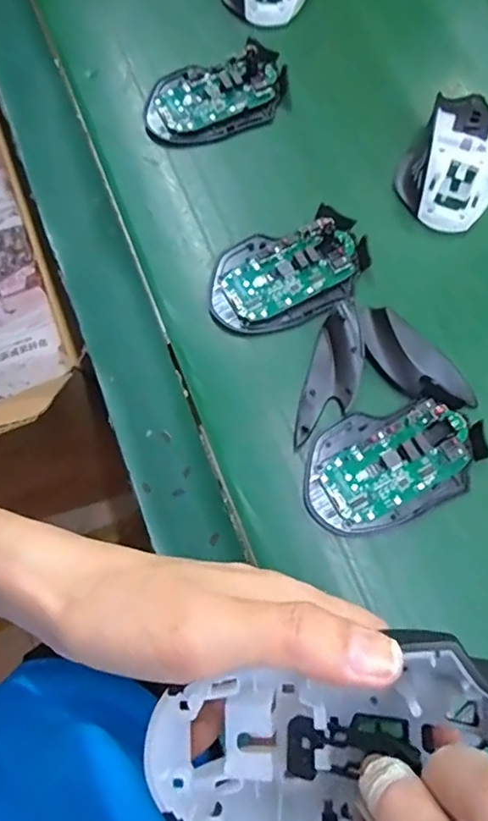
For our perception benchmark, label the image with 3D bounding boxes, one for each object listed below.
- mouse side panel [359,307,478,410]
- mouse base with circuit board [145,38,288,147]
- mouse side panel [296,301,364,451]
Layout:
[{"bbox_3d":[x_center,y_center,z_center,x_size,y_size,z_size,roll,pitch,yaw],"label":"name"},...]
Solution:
[{"bbox_3d":[0.111,-0.032,0.352,0.089,0.011,0.038,39,76,11],"label":"mouse side panel"},{"bbox_3d":[-0.022,-0.248,0.425,0.113,0.021,0.065,-15,73,-5],"label":"mouse base with circuit board"},{"bbox_3d":[0.059,-0.023,0.351,0.032,0.016,0.096,17,72,5],"label":"mouse side panel"}]

